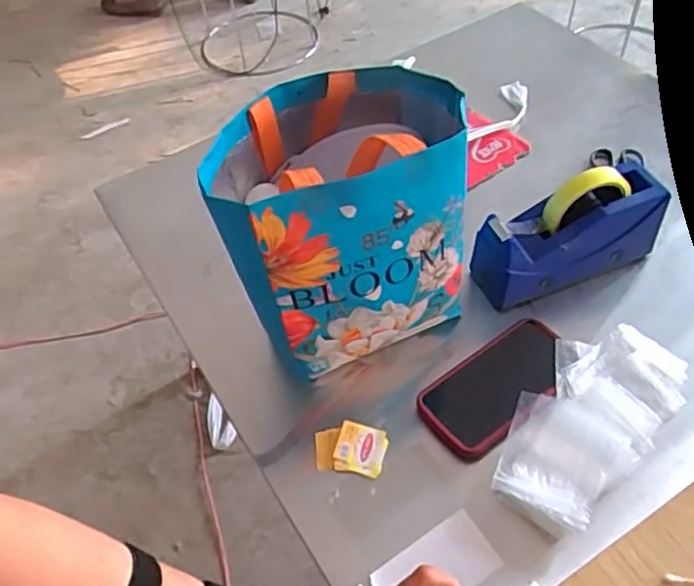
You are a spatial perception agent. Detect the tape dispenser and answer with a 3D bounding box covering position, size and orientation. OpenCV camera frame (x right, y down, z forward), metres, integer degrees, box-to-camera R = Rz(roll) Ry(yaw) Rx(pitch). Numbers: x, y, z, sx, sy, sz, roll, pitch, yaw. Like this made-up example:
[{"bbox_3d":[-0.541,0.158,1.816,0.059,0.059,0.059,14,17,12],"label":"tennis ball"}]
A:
[{"bbox_3d":[0.246,-0.065,0.733,0.211,0.141,0.069,-19,52,-11],"label":"tape dispenser"}]

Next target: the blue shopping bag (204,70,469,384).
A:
[{"bbox_3d":[-0.007,-0.074,0.653,0.226,0.228,0.179,-16,52,-8],"label":"blue shopping bag"}]

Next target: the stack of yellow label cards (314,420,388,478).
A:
[{"bbox_3d":[0.003,0.152,0.640,0.070,0.012,0.048,6,52,10],"label":"stack of yellow label cards"}]

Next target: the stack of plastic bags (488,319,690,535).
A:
[{"bbox_3d":[0.236,0.116,0.633,0.113,0.030,0.245,36,62,29],"label":"stack of plastic bags"}]

